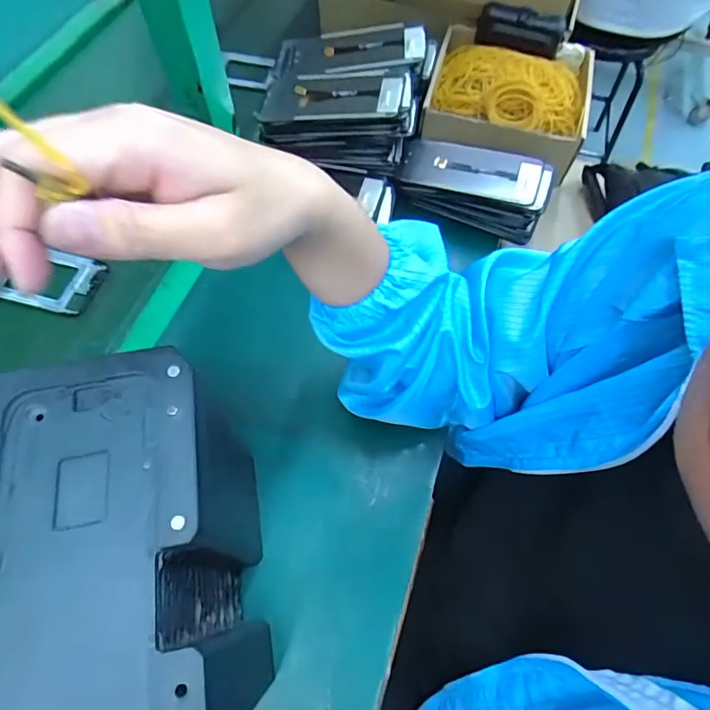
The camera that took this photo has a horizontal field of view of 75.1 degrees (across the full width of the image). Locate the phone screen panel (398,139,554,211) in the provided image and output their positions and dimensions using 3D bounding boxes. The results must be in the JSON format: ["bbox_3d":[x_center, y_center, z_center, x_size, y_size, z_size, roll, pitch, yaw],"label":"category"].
[{"bbox_3d":[0.137,-0.211,0.532,0.168,0.008,0.068,16,73,11],"label":"phone screen panel"}]

